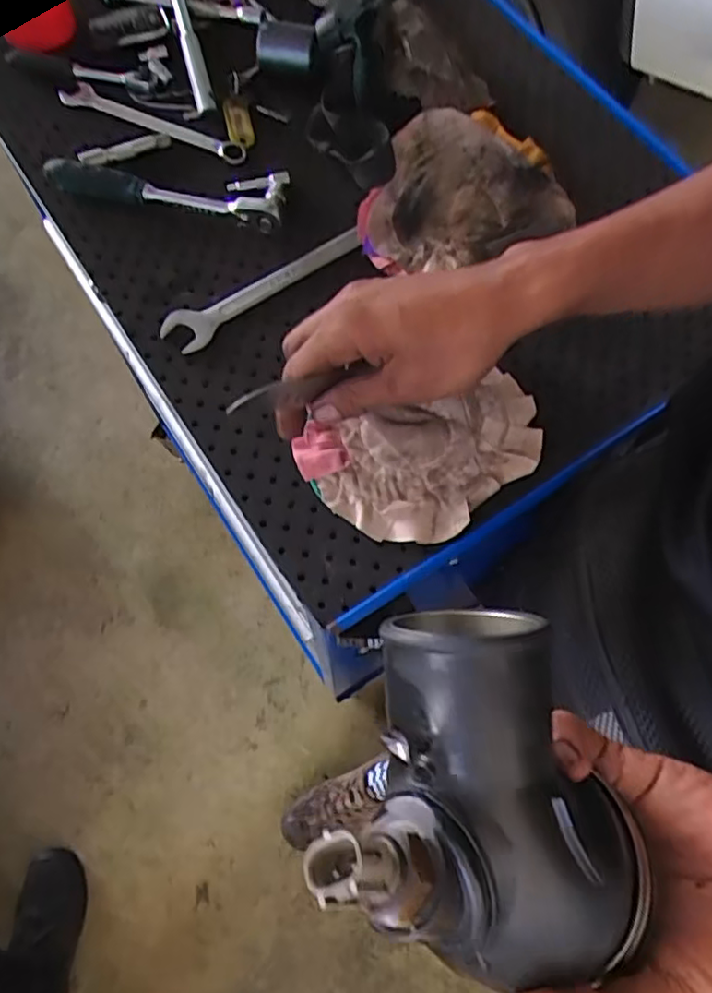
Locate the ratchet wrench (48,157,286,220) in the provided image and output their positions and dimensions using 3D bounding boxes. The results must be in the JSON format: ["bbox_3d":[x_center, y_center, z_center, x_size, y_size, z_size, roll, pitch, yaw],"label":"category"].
[{"bbox_3d":[-0.153,-0.252,0.510,0.193,0.022,0.039,9,69,2],"label":"ratchet wrench"}]

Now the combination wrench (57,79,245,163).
[{"bbox_3d":[-0.175,-0.326,0.552,0.177,0.012,0.026,22,70,6],"label":"combination wrench"}]

